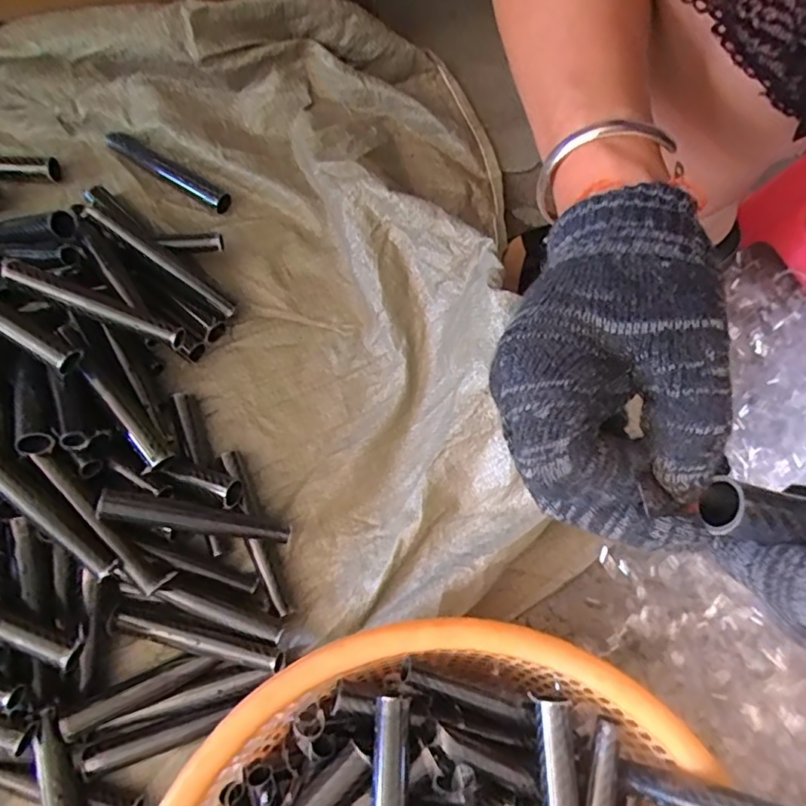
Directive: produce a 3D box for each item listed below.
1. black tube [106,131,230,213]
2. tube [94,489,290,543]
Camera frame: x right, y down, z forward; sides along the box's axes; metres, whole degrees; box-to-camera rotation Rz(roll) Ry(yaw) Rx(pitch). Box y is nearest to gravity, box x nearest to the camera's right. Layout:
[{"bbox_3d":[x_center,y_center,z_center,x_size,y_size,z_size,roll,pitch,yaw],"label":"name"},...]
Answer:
[{"bbox_3d":[-0.246,-0.243,0.586,0.151,0.019,0.023,30,76,6],"label":"black tube"},{"bbox_3d":[-0.166,0.093,0.452,0.145,0.016,0.023,15,73,-21],"label":"tube"}]

